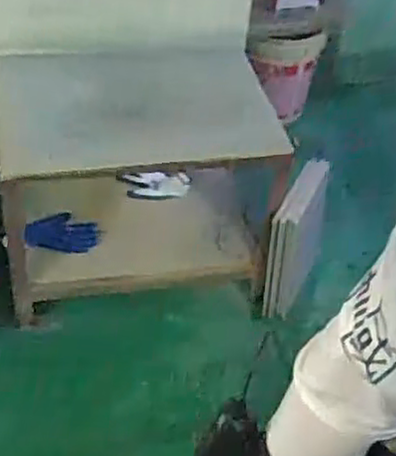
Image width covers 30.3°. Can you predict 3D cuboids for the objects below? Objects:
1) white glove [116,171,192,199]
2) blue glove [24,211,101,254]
[{"bbox_3d":[-0.109,-0.109,1.837,0.176,0.077,0.036,-4,45,-10],"label":"white glove"},{"bbox_3d":[-0.329,0.011,1.777,0.175,0.091,0.019,8,-1,-15],"label":"blue glove"}]

